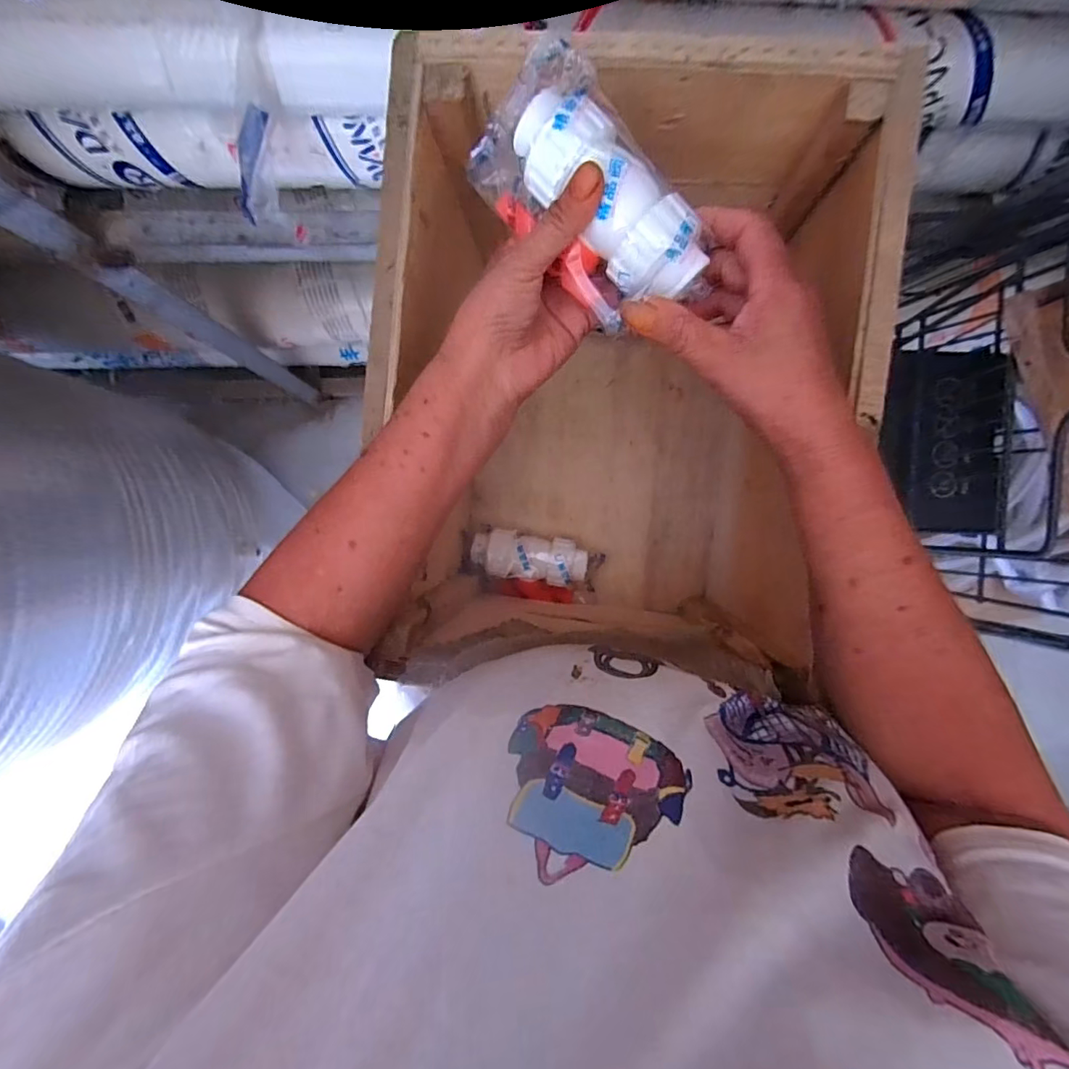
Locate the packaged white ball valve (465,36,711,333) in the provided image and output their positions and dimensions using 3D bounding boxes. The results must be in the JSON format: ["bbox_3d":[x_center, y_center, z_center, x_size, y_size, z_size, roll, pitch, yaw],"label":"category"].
[{"bbox_3d":[0.028,-0.184,0.271,0.070,0.053,0.160,-37,81,-3],"label":"packaged white ball valve"}]

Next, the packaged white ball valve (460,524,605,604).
[{"bbox_3d":[-0.004,0.034,0.519,0.140,0.041,0.067,10,90,-5],"label":"packaged white ball valve"}]

